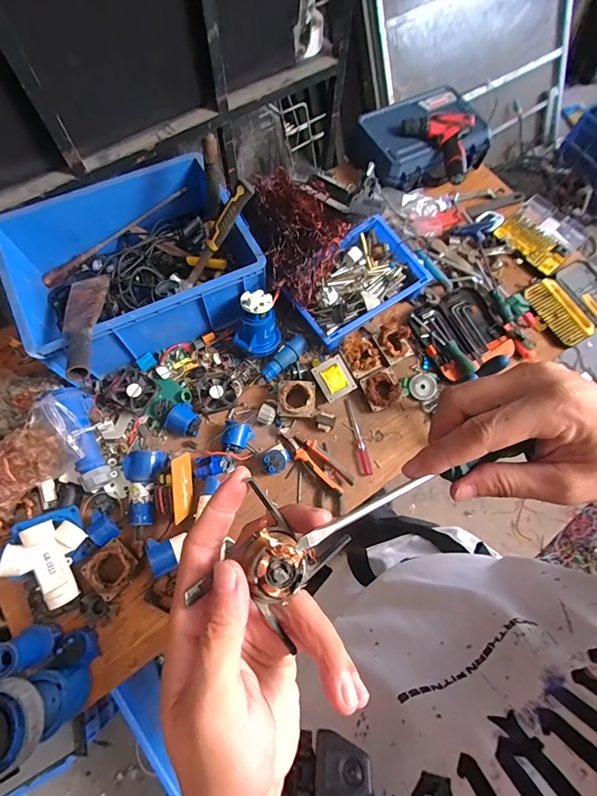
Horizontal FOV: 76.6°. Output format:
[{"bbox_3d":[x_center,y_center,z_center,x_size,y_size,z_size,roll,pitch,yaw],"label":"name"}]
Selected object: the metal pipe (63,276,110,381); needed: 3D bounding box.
[{"bbox_3d":[-0.416,-0.154,0.739,0.081,0.037,0.356,-19,43,-9],"label":"metal pipe"}]

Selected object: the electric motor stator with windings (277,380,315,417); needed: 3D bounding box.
[{"bbox_3d":[-0.003,0.002,0.843,0.084,0.056,0.083,3,69,-1],"label":"electric motor stator with windings"}]

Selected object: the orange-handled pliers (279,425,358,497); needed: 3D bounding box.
[{"bbox_3d":[0.035,0.131,0.813,0.189,0.028,0.051,37,72,11],"label":"orange-handled pliers"}]

